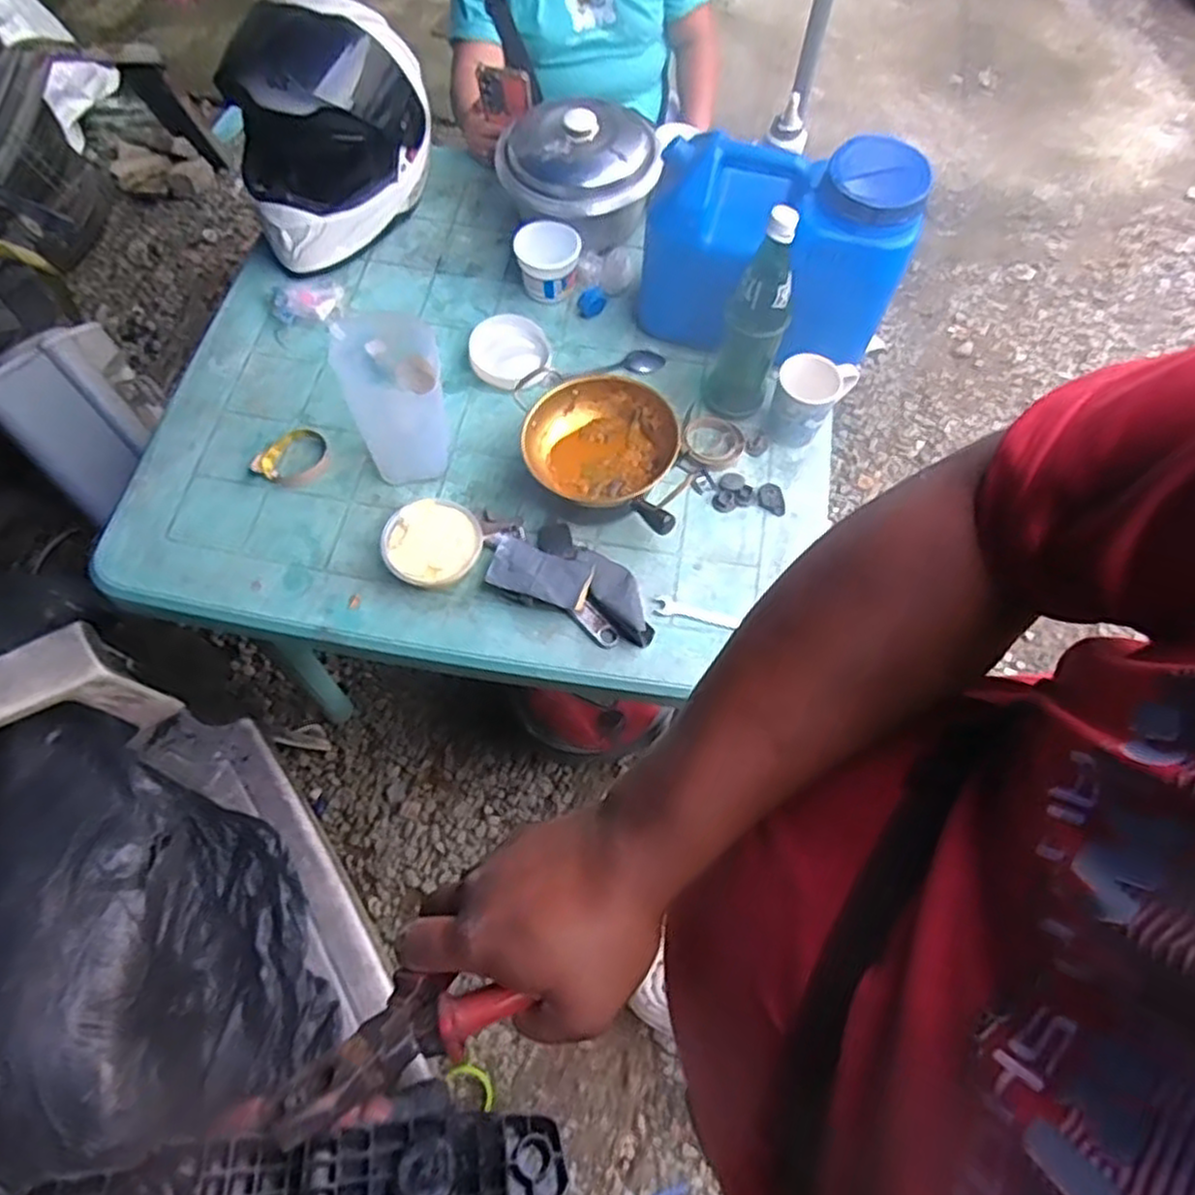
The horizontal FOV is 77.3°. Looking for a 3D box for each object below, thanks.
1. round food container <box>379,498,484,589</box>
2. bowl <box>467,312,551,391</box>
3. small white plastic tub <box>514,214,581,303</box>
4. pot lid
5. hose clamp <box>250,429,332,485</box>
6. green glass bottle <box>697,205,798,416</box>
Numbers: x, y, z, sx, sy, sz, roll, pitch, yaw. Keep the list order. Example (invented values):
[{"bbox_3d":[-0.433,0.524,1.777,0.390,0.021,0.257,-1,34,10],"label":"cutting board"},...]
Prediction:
[{"bbox_3d":[-0.197,-0.063,0.906,0.111,0.041,0.114,0,65,0],"label":"round food container"},{"bbox_3d":[-0.120,-0.349,1.040,0.107,0.033,0.120,11,65,5],"label":"bowl"},{"bbox_3d":[-0.071,-0.484,1.079,0.090,0.084,0.084,0,65,0],"label":"small white plastic tub"},{"bbox_3d":[-0.026,-0.634,1.057,0.227,0.069,0.201,10,65,5],"label":"pot lid"},{"bbox_3d":[-0.388,-0.181,0.962,0.076,0.014,0.092,34,69,15],"label":"hose clamp"},{"bbox_3d":[0.190,-0.348,0.912,0.084,0.288,0.098,15,66,7],"label":"green glass bottle"}]

